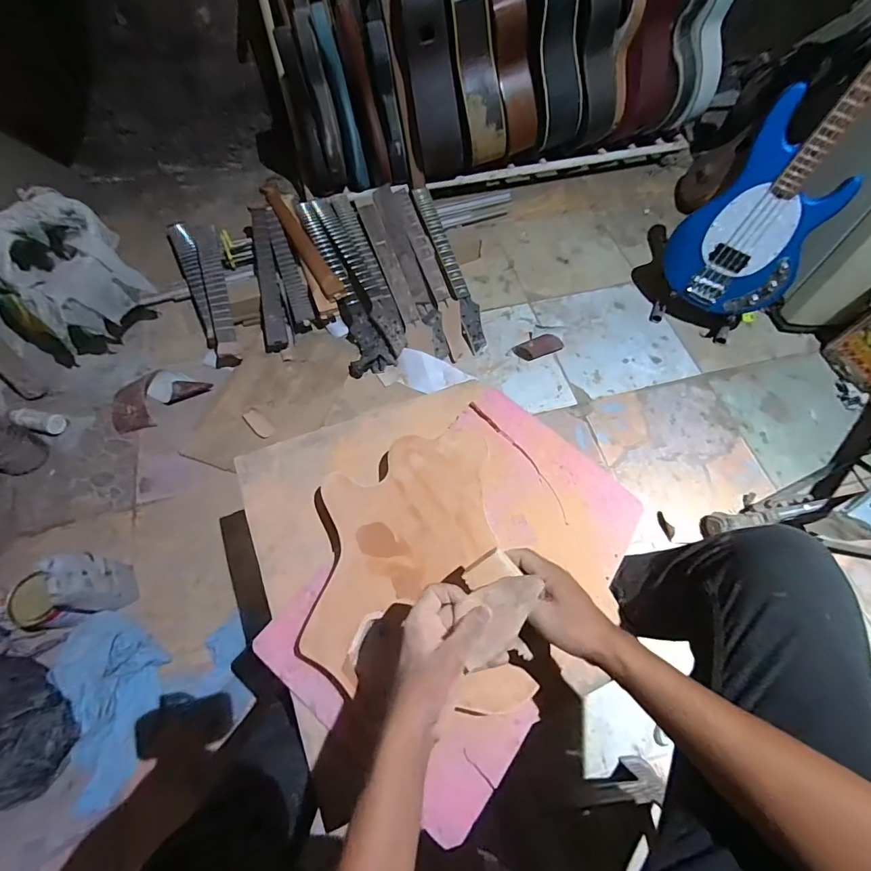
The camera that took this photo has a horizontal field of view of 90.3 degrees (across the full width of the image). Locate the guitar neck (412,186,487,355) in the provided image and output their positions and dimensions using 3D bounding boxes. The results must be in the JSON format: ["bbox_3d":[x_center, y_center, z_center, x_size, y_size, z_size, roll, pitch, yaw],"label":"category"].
[{"bbox_3d":[0.040,-0.560,1.426,0.069,0.083,0.670,-15,64,-8],"label":"guitar neck"}]

